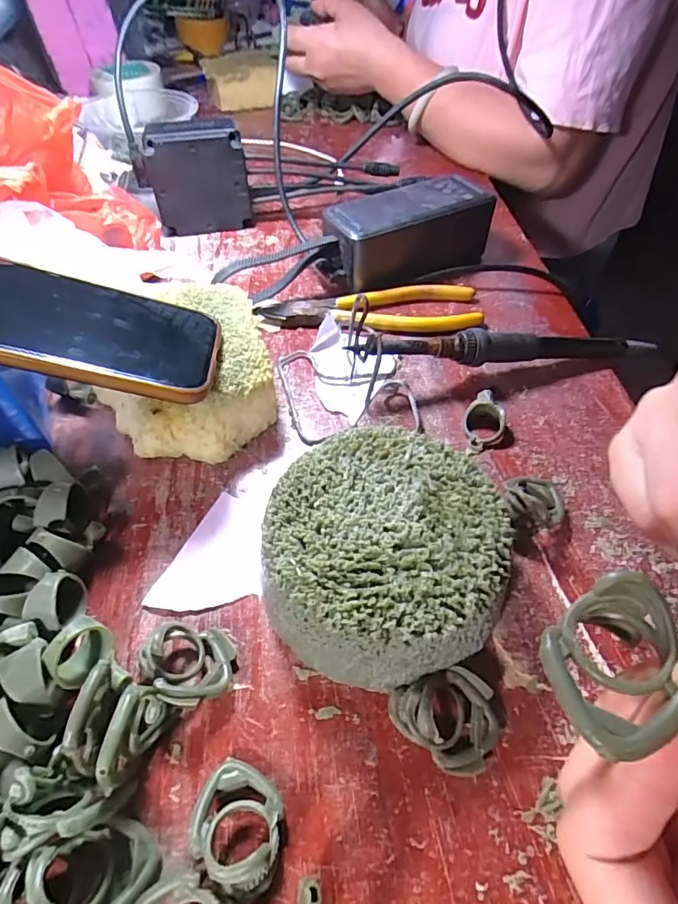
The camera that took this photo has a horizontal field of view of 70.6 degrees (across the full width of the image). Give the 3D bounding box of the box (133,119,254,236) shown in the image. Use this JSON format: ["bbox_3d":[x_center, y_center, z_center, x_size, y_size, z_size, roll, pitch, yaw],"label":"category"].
[{"bbox_3d":[-0.124,-0.234,0.411,0.090,0.076,0.033,-4,52,-3],"label":"box"}]

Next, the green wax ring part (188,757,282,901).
[{"bbox_3d":[-0.033,0.122,0.158,0.033,0.027,0.028,22,55,16],"label":"green wax ring part"}]

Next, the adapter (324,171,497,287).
[{"bbox_3d":[0.054,-0.169,0.373,0.127,0.049,0.056,-26,56,-19],"label":"adapter"}]

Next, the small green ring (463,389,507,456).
[{"bbox_3d":[0.085,-0.019,0.279,0.022,0.014,0.044,19,54,14],"label":"small green ring"}]

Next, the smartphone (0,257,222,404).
[{"bbox_3d":[-0.139,-0.065,0.226,0.159,0.007,0.078,12,42,-17],"label":"smartphone"}]

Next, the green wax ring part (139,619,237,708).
[{"bbox_3d":[-0.060,0.085,0.193,0.034,0.018,0.031,6,52,5],"label":"green wax ring part"}]

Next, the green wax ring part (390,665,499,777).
[{"bbox_3d":[0.041,0.097,0.180,0.038,0.021,0.033,26,56,19],"label":"green wax ring part"}]

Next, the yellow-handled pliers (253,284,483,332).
[{"bbox_3d":[0.021,-0.104,0.349,0.158,0.012,0.044,-1,52,-1],"label":"yellow-handled pliers"}]

